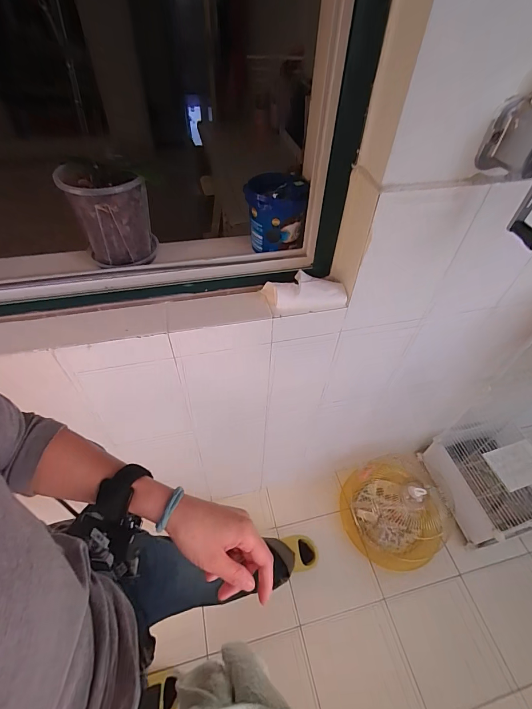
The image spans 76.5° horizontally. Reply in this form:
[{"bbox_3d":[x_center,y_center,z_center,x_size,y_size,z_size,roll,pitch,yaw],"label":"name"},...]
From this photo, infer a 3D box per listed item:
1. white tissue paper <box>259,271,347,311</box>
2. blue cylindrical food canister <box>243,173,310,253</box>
[{"bbox_3d":[0.074,-0.128,0.677,0.158,0.031,0.075,-3,50,-5],"label":"white tissue paper"},{"bbox_3d":[0.021,-0.304,0.726,0.127,0.129,0.114,4,50,1],"label":"blue cylindrical food canister"}]

